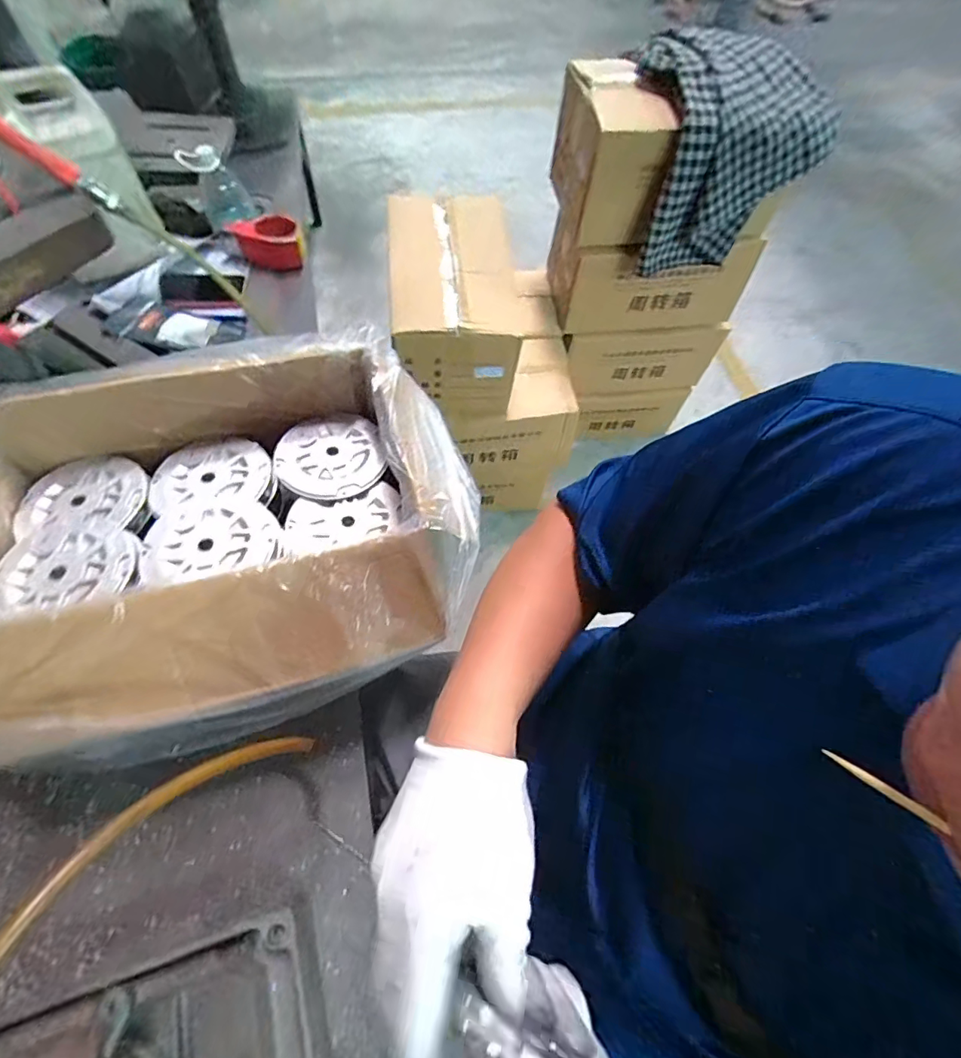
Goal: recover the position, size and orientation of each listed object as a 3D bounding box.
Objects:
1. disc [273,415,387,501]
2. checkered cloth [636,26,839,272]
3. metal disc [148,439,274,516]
[{"bbox_3d":[-0.188,-0.091,0.619,0.128,0.014,0.127,2,63,-3],"label":"disc"},{"bbox_3d":[0.460,-0.709,0.969,0.310,0.309,0.185,-12,65,-10],"label":"checkered cloth"},{"bbox_3d":[-0.326,-0.070,0.598,0.132,0.022,0.115,-5,64,-6],"label":"metal disc"}]

